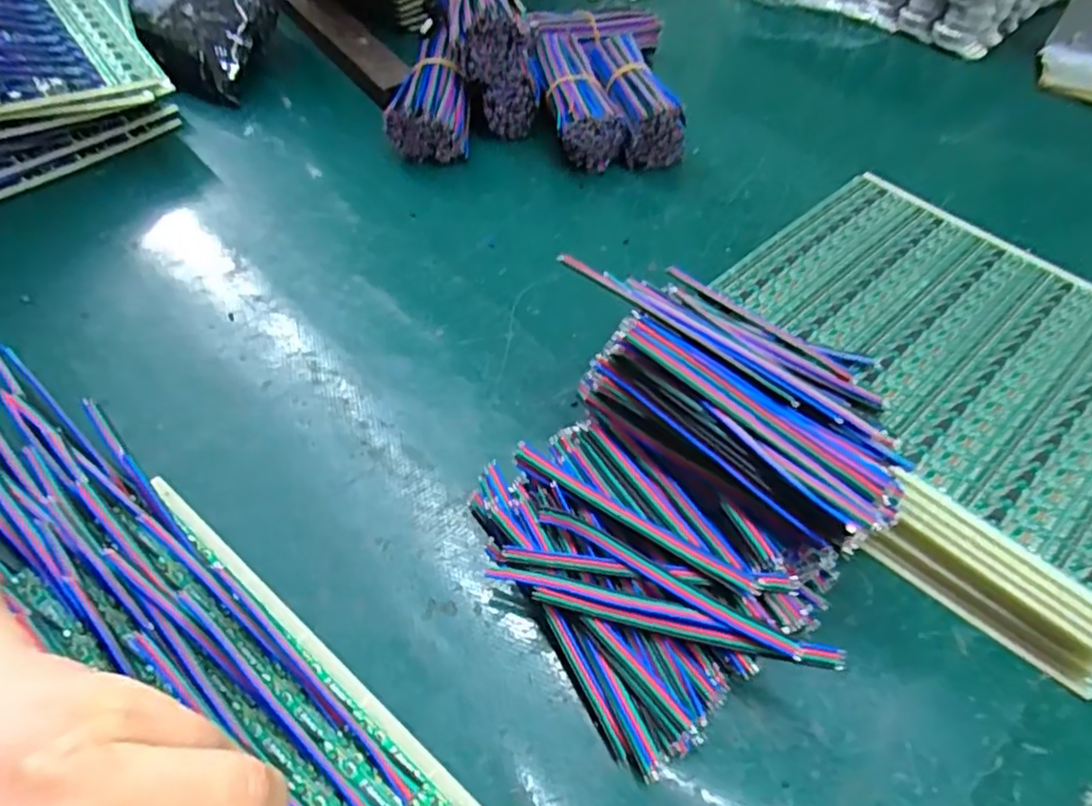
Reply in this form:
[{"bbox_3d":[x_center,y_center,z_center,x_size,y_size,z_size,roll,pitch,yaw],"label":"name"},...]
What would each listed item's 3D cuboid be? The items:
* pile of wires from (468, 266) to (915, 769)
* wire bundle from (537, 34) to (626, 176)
[{"bbox_3d":[0.040,0.031,0.231,0.125,0.071,0.123,-36,61,-25],"label":"pile of wires"},{"bbox_3d":[0.016,-0.199,0.426,0.045,0.038,0.119,-8,53,-6],"label":"wire bundle"}]

